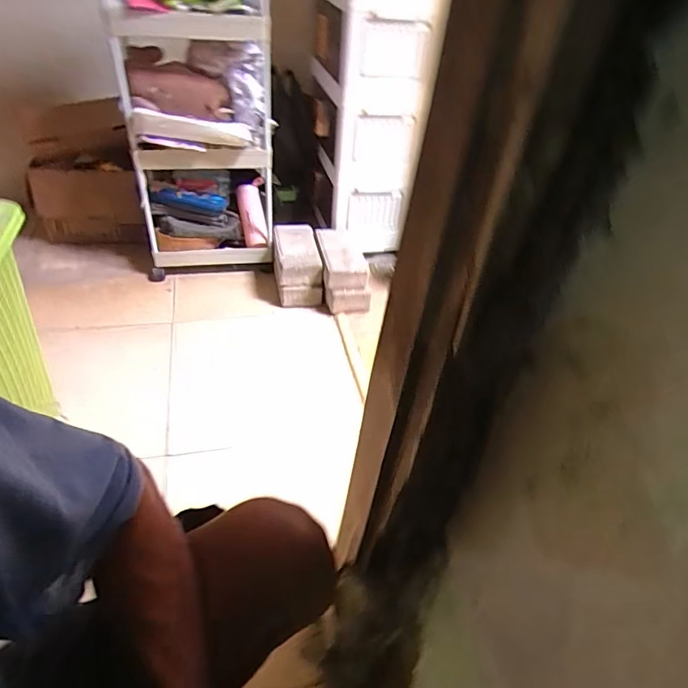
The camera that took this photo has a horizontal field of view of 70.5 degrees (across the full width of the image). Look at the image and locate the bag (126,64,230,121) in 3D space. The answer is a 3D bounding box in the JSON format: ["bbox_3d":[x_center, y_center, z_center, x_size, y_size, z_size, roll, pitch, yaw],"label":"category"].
[{"bbox_3d":[-0.374,-0.584,1.125,0.183,0.079,0.132,14,40,10],"label":"bag"}]

